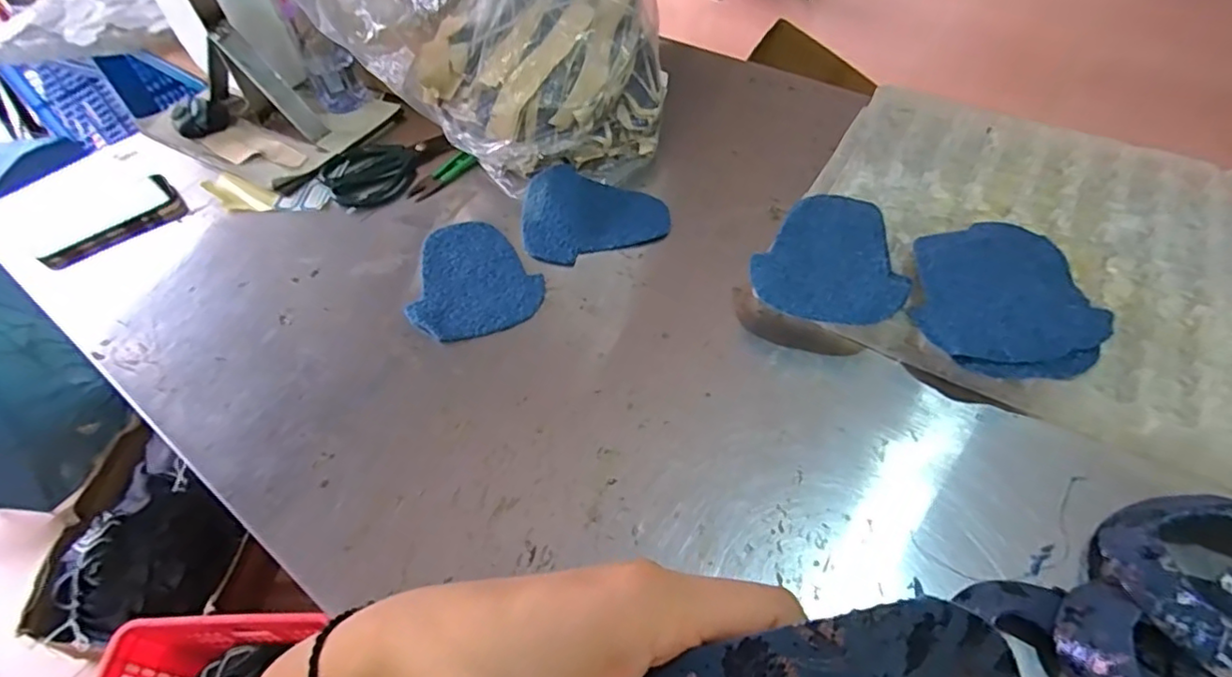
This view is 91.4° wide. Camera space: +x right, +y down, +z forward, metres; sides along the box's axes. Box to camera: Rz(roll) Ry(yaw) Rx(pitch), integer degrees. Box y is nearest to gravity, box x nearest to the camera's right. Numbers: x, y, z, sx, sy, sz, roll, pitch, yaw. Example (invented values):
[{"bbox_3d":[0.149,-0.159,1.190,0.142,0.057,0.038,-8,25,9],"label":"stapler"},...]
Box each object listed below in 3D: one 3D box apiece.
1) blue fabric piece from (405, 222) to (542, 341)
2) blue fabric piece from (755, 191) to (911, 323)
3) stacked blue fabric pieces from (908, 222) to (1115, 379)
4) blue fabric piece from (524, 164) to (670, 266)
[{"bbox_3d":[-0.152,-0.060,0.595,0.123,0.006,0.160,-31,56,-20],"label":"blue fabric piece"},{"bbox_3d":[0.204,-0.073,0.541,0.122,0.014,0.162,28,55,23],"label":"blue fabric piece"},{"bbox_3d":[0.321,-0.039,0.504,0.150,0.012,0.161,-5,51,-4],"label":"stacked blue fabric pieces"},{"bbox_3d":[-0.028,-0.124,0.622,0.149,0.023,0.113,17,54,16],"label":"blue fabric piece"}]

